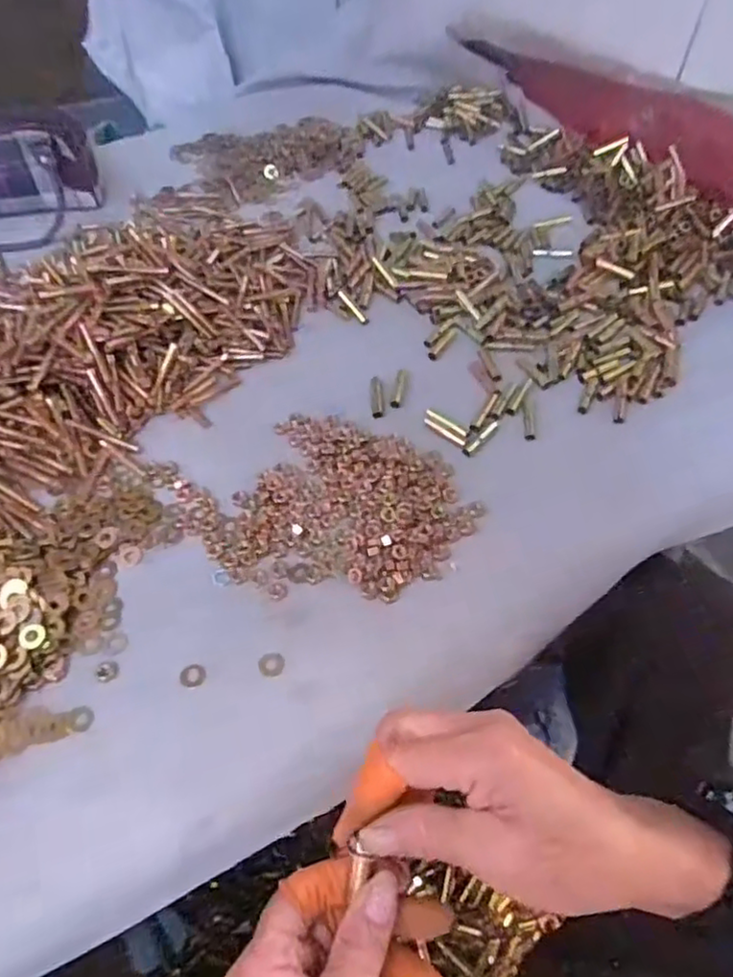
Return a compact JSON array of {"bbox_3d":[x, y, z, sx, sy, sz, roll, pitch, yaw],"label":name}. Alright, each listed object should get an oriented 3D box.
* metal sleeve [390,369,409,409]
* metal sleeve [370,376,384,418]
[{"bbox_3d":[0.030,-0.091,0.602,0.011,0.009,0.047,11,53,5],"label":"metal sleeve"},{"bbox_3d":[0.009,-0.083,0.597,0.010,0.009,0.048,-2,53,-4],"label":"metal sleeve"}]

